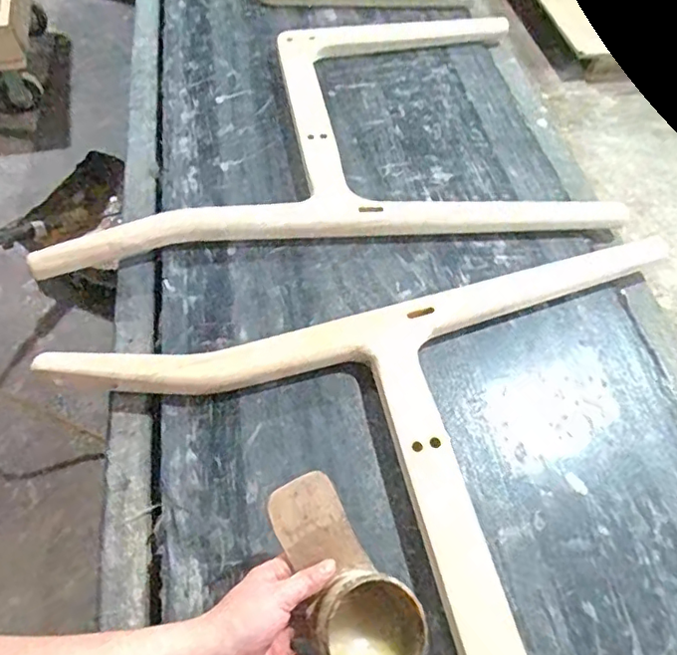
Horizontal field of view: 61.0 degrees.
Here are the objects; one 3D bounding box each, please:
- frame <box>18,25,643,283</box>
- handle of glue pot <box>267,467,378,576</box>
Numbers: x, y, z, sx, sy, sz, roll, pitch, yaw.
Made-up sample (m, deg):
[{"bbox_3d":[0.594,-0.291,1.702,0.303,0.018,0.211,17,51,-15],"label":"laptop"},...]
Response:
[{"bbox_3d":[-0.029,-0.334,0.904,0.749,0.030,0.547,-5,56,-7],"label":"frame"},{"bbox_3d":[-0.020,0.173,0.489,0.061,0.008,0.091,-22,79,-28],"label":"handle of glue pot"}]

